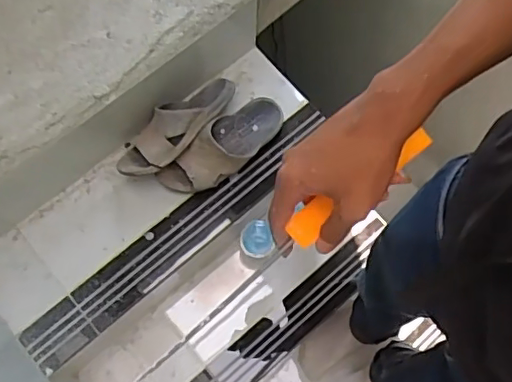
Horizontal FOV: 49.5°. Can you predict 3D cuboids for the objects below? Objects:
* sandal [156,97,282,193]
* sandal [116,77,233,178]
[{"bbox_3d":[-0.058,-0.084,1.099,0.101,0.077,0.274,42,77,10],"label":"sandal"},{"bbox_3d":[-0.154,-0.130,1.073,0.101,0.082,0.282,42,77,10],"label":"sandal"}]

